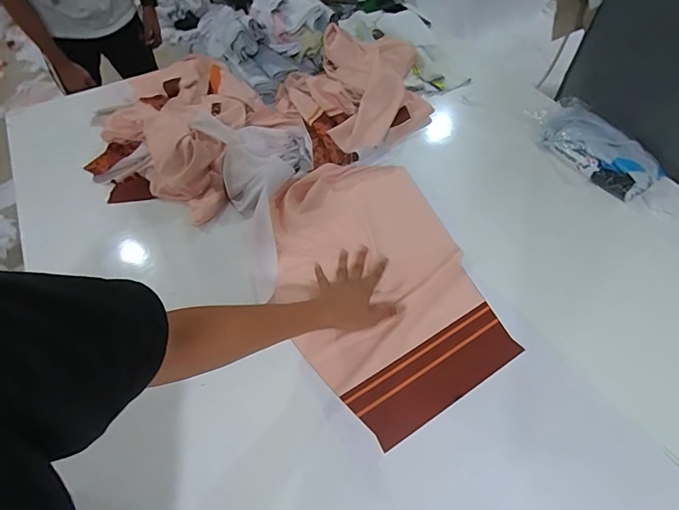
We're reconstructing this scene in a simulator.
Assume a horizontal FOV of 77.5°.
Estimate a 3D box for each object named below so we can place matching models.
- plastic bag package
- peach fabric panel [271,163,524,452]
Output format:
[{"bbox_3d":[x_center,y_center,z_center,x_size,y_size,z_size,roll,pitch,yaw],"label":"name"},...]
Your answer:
[{"bbox_3d":[0.557,-0.245,0.923,0.150,0.059,0.299,-23,56,-16],"label":"plastic bag package"},{"bbox_3d":[0.059,0.032,0.744,0.310,0.027,0.509,-20,58,-12],"label":"peach fabric panel"}]

